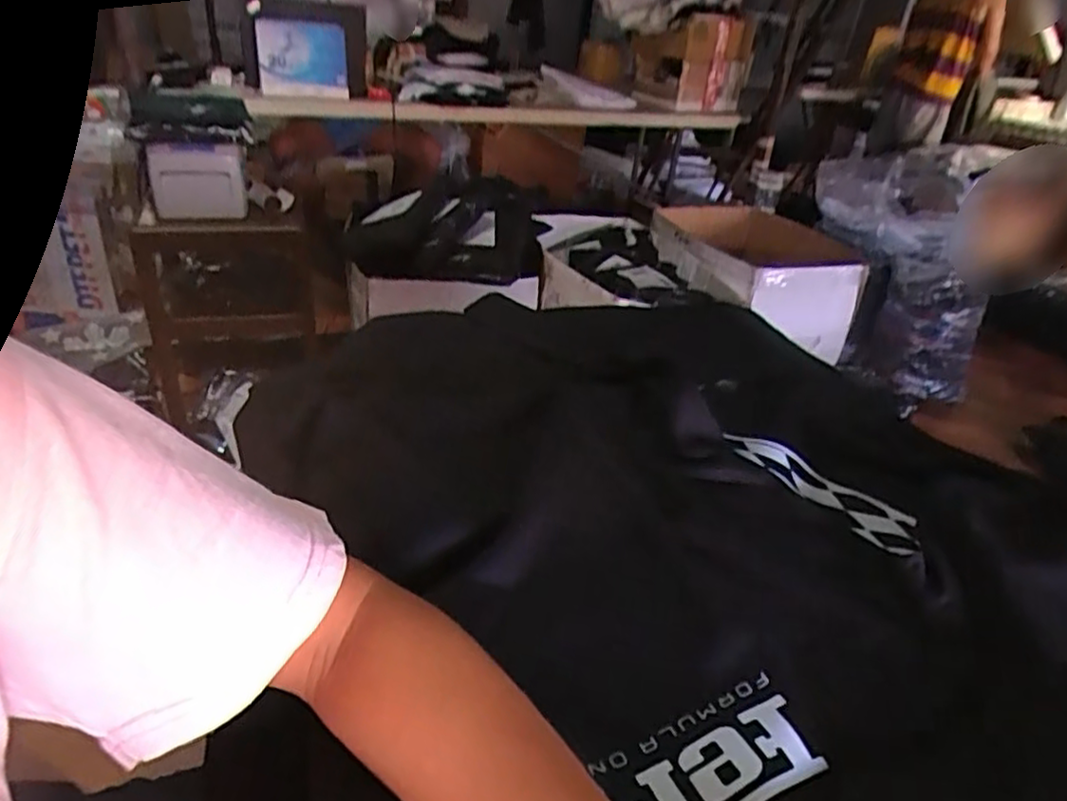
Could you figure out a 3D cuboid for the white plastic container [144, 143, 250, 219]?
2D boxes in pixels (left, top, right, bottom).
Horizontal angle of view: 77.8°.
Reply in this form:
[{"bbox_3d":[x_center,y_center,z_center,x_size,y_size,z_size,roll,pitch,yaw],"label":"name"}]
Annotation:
[{"bbox_3d":[-0.750,-0.489,1.482,0.193,0.169,0.076,-10,38,-24],"label":"white plastic container"}]

